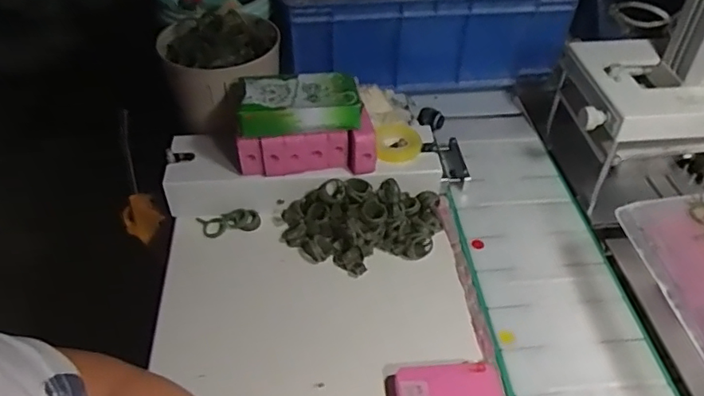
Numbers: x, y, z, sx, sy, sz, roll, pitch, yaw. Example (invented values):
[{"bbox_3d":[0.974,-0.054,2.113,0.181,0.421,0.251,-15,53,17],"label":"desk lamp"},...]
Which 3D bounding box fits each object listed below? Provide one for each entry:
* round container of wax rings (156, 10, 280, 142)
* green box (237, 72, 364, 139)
[{"bbox_3d":[-0.130,-0.125,0.572,0.115,0.088,0.104,-3,44,-3],"label":"round container of wax rings"},{"bbox_3d":[-0.046,-0.084,0.498,0.101,0.028,0.058,-6,44,-6],"label":"green box"}]

